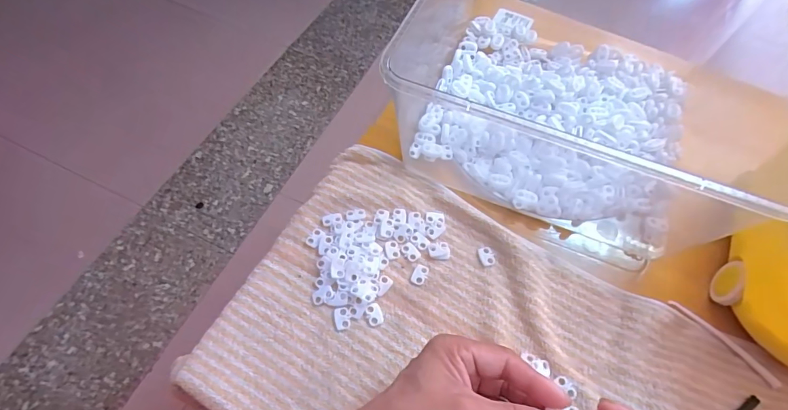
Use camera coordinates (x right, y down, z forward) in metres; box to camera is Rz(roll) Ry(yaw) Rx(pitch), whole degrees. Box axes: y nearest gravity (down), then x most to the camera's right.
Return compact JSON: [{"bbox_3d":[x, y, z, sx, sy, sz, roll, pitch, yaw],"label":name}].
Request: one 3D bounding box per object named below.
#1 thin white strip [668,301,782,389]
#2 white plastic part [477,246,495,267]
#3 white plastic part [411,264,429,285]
[{"bbox_3d":[0.277,0.114,0.354,0.010,0.004,0.093,-36,66,-22],"label":"thin white strip"},{"bbox_3d":[0.084,0.046,0.384,0.014,0.004,0.019,-14,60,-11],"label":"white plastic part"},{"bbox_3d":[0.023,0.061,0.372,0.011,0.004,0.019,22,60,11],"label":"white plastic part"}]

